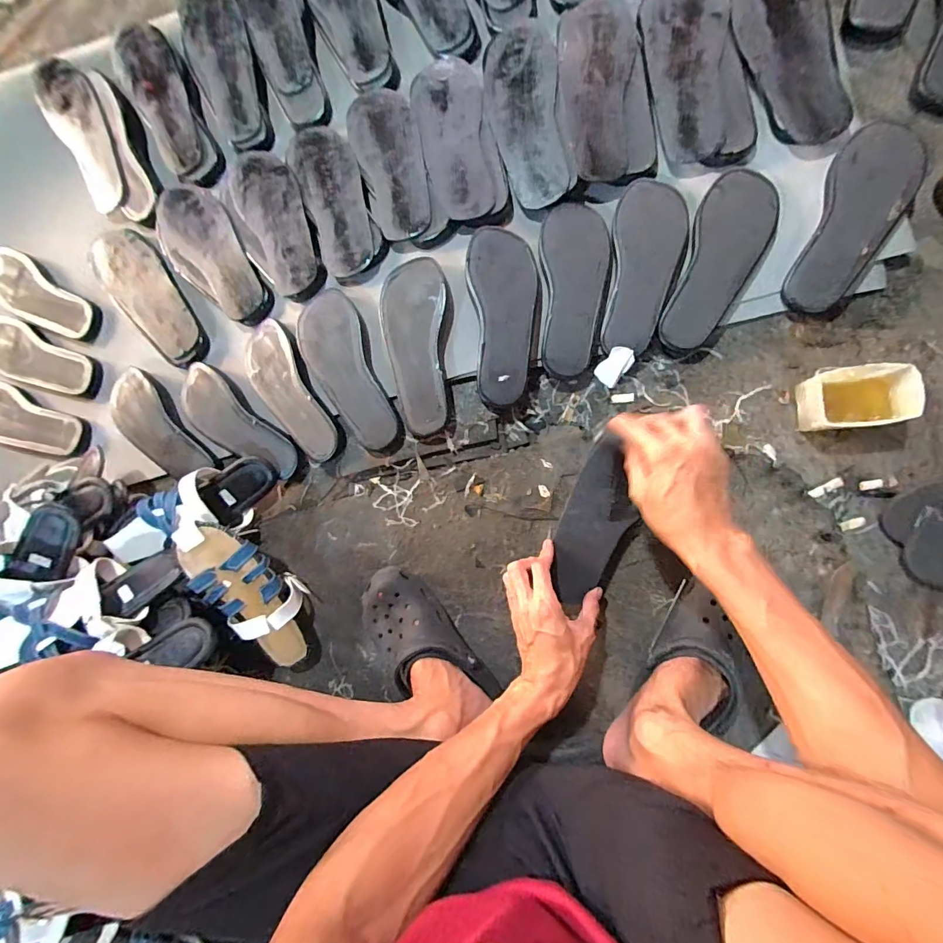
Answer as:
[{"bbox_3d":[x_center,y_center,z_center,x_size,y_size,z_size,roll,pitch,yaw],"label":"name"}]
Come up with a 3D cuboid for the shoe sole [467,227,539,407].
[{"bbox_3d":[0.044,-0.203,0.556,0.084,0.024,0.228,-3,88,8],"label":"shoe sole"}]

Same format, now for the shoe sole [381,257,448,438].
[{"bbox_3d":[-0.075,-0.167,0.567,0.082,0.024,0.231,-1,88,8],"label":"shoe sole"}]

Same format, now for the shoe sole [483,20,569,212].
[{"bbox_3d":[0.072,-0.486,0.573,0.092,0.018,0.260,-6,88,8],"label":"shoe sole"}]

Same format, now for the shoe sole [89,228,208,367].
[{"bbox_3d":[-0.517,-0.279,0.680,0.102,0.020,0.259,-37,84,6],"label":"shoe sole"}]

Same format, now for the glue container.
[{"bbox_3d":[0.455,-0.088,0.502,0.100,0.062,0.073,-2,88,8],"label":"glue container"}]

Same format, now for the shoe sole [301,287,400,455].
[{"bbox_3d":[-0.174,-0.136,0.585,0.089,0.026,0.233,-21,86,7],"label":"shoe sole"}]

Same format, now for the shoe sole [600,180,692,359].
[{"bbox_3d":[0.223,-0.264,0.544,0.089,0.013,0.218,10,90,8],"label":"shoe sole"}]

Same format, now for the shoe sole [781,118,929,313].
[{"bbox_3d":[0.460,-0.302,0.508,0.088,0.020,0.227,21,92,21],"label":"shoe sole"}]

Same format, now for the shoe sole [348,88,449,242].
[{"bbox_3d":[-0.111,-0.438,0.598,0.089,0.029,0.259,-19,86,7],"label":"shoe sole"}]

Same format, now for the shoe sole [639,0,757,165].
[{"bbox_3d":[0.291,-0.535,0.551,0.112,0.018,0.263,-9,87,8],"label":"shoe sole"}]

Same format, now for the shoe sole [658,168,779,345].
[{"bbox_3d":[0.309,-0.263,0.529,0.091,0.010,0.224,25,92,8],"label":"shoe sole"}]

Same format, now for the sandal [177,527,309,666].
[{"bbox_3d":[-0.300,0.168,0.584,0.098,0.046,0.222,-34,101,6],"label":"sandal"}]

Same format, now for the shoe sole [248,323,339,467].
[{"bbox_3d":[-0.266,-0.114,0.611,0.080,0.029,0.223,-30,85,6],"label":"shoe sole"}]

